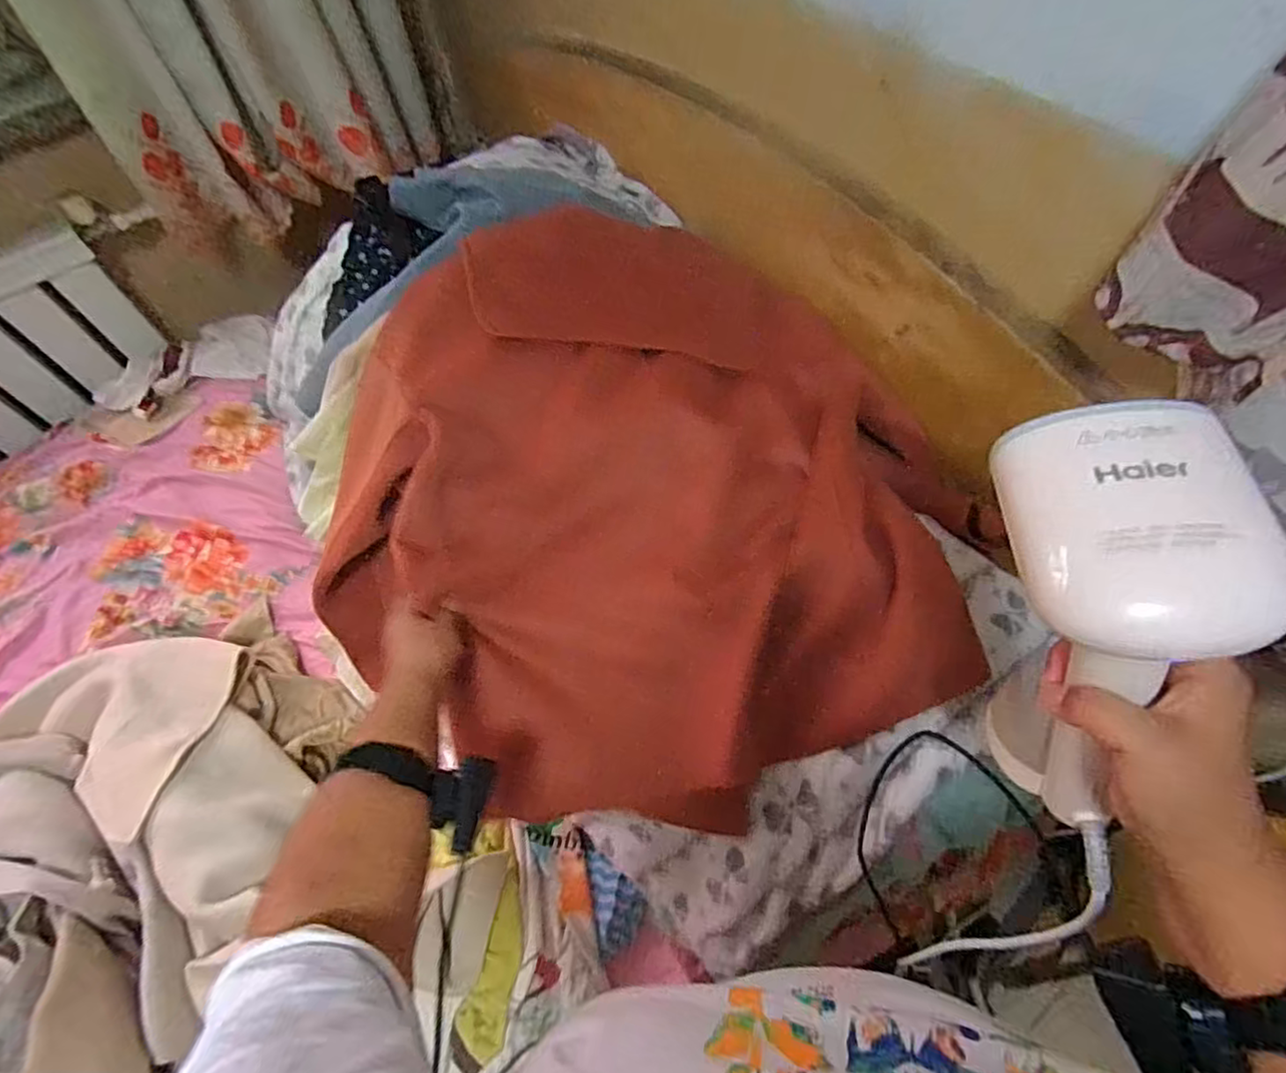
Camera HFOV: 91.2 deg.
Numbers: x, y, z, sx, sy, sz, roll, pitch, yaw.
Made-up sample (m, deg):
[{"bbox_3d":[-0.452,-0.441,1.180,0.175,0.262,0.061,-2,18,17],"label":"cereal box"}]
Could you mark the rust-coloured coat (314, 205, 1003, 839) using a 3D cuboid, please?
[{"bbox_3d":[0.025,-0.044,0.688,0.640,0.227,0.632,-1,62,1],"label":"rust-coloured coat"}]

